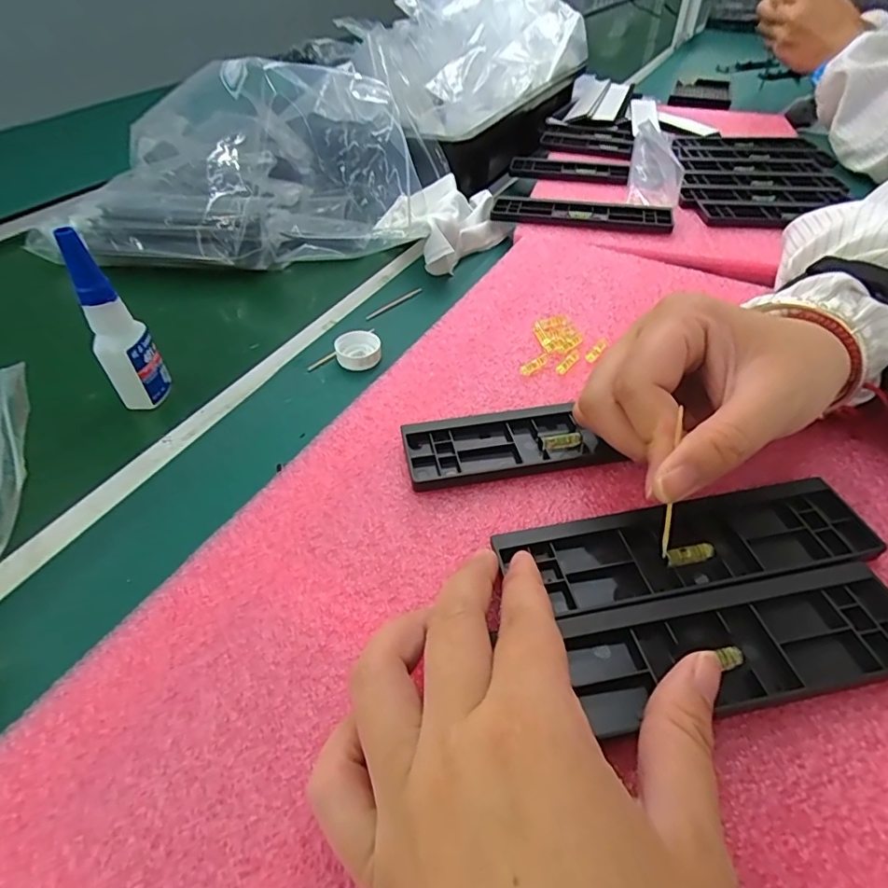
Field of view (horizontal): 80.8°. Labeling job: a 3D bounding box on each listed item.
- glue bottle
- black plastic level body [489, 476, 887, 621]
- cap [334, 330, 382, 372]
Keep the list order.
[{"bbox_3d":[-0.198,-0.070,0.315,0.021,0.110,0.029,5,46,3],"label":"glue bottle"},{"bbox_3d":[0.103,0.044,0.222,0.154,0.009,0.045,-8,47,-7],"label":"black plastic level body"},{"bbox_3d":[-0.059,-0.065,0.359,0.030,0.011,0.030,1,46,-1],"label":"cap"}]

